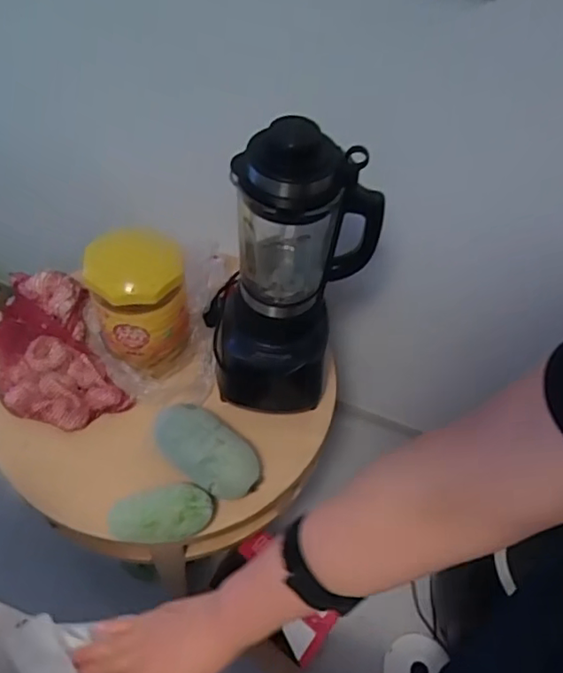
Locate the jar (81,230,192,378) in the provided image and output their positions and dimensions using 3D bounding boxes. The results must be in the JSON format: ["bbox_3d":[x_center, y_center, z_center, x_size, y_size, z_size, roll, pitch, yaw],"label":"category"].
[{"bbox_3d":[-0.219,-0.055,0.913,0.139,0.218,0.133,2,54,-3],"label":"jar"}]

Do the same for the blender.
[{"bbox_3d":[0.008,-0.093,0.831,0.216,0.458,0.180,1,54,-4],"label":"blender"}]

